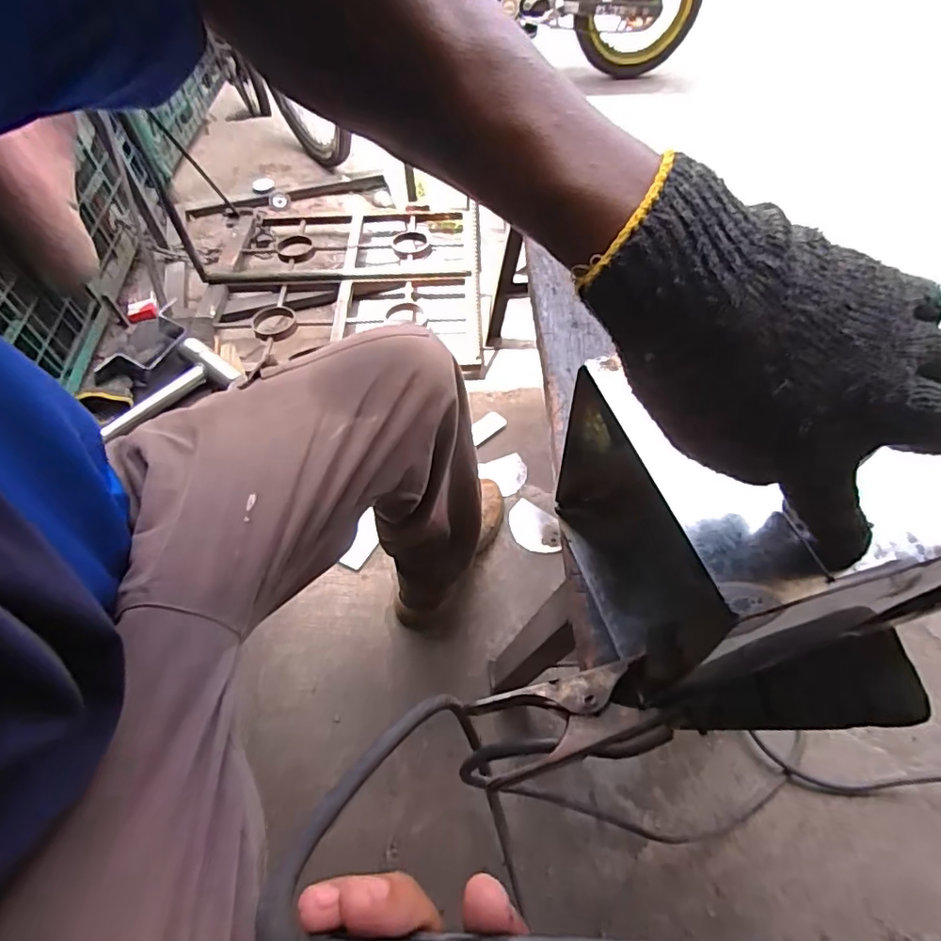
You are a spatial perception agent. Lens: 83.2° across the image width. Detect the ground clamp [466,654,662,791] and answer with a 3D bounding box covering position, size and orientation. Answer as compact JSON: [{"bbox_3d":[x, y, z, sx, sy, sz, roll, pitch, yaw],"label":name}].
[{"bbox_3d":[0.065,0.170,0.365,0.121,0.029,0.055,-15,56,-8],"label":"ground clamp"}]

